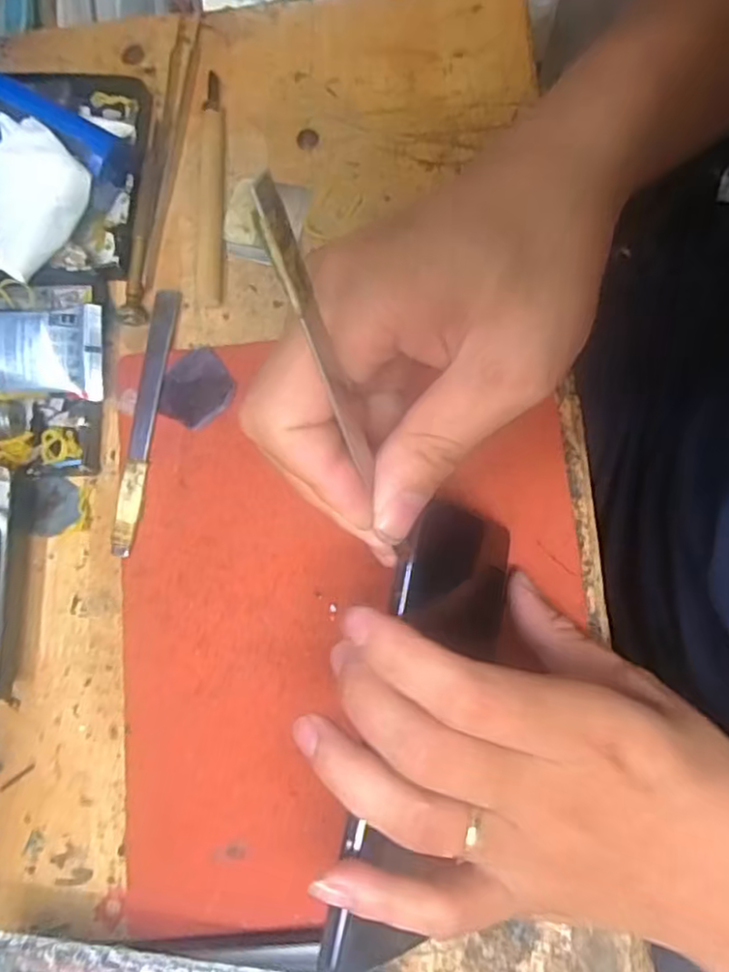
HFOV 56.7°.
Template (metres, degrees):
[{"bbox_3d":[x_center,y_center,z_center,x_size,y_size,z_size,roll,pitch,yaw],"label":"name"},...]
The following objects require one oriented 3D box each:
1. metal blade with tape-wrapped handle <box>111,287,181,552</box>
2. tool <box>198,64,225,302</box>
[{"bbox_3d":[-0.103,-0.033,0.315,0.012,0.004,0.128,6,81,4],"label":"metal blade with tape-wrapped handle"},{"bbox_3d":[-0.076,-0.149,0.336,0.011,0.013,0.122,-1,80,3],"label":"tool"}]

